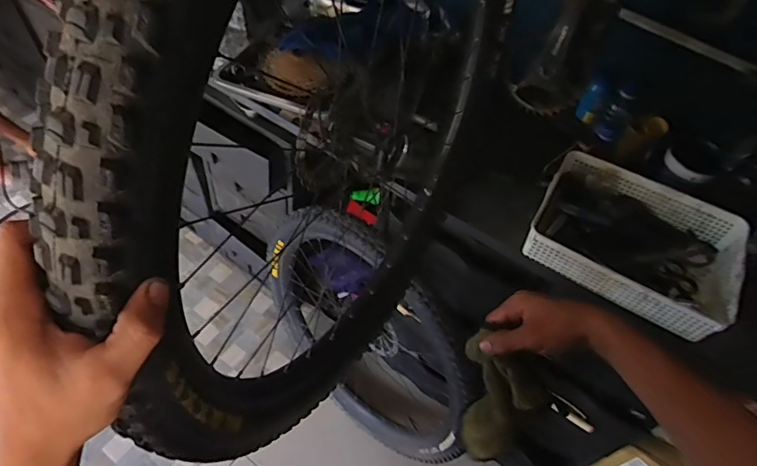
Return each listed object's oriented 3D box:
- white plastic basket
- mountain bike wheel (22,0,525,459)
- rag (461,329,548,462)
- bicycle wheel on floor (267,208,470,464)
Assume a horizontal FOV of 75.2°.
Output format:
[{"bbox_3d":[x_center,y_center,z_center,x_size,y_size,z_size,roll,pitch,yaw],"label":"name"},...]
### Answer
[{"bbox_3d":[0.446,0.017,0.882,0.332,0.096,0.249,28,57,15],"label":"white plastic basket"},{"bbox_3d":[0.014,-0.091,0.572,0.080,0.755,0.731,30,58,16],"label":"mountain bike wheel"},{"bbox_3d":[0.145,0.224,0.634,0.077,0.243,0.068,-1,41,-5],"label":"rag"},{"bbox_3d":[-0.037,0.268,1.298,0.095,0.736,0.714,-31,97,-35],"label":"bicycle wheel on floor"}]

